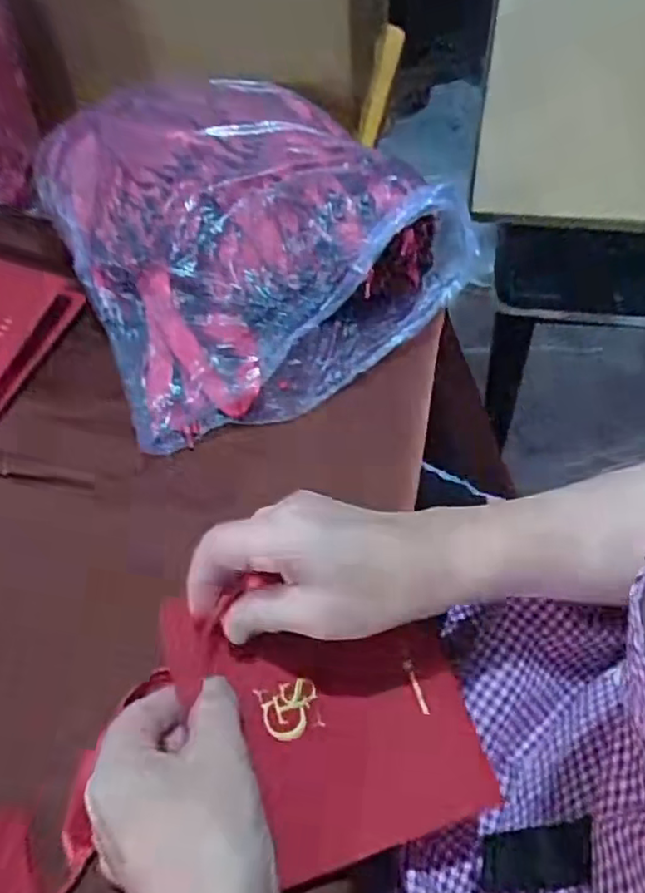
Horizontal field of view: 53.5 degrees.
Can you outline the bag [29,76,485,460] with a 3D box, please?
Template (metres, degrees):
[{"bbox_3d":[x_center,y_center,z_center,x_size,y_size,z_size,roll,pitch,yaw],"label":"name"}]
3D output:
[{"bbox_3d":[-0.068,-0.162,0.497,0.271,0.106,0.276,-33,58,-17],"label":"bag"}]

